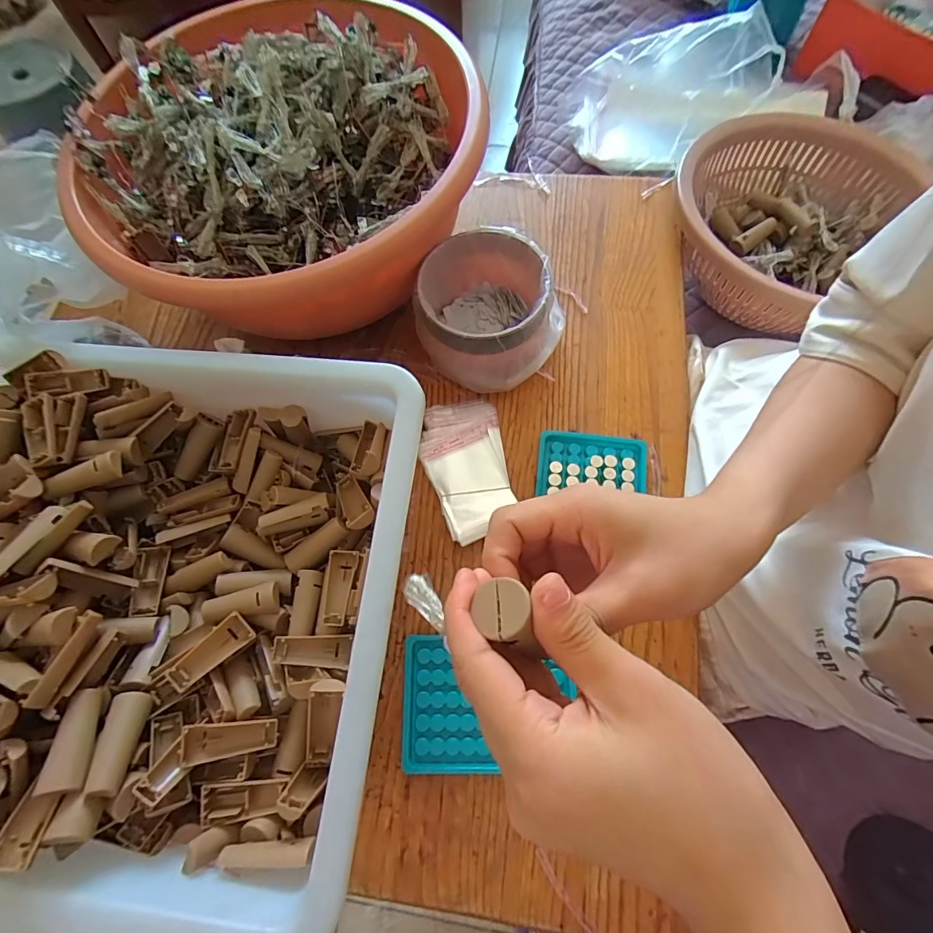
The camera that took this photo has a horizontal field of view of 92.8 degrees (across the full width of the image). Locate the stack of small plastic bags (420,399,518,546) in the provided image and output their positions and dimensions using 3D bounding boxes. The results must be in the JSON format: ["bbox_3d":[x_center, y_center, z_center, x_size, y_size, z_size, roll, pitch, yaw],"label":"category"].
[{"bbox_3d":[0.000,0.000,0.407,0.074,0.015,0.134,-10,71,-2],"label":"stack of small plastic bags"}]

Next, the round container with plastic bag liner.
[{"bbox_3d":[0.019,-0.143,0.417,0.123,0.083,0.119,0,71,1],"label":"round container with plastic bag liner"}]

